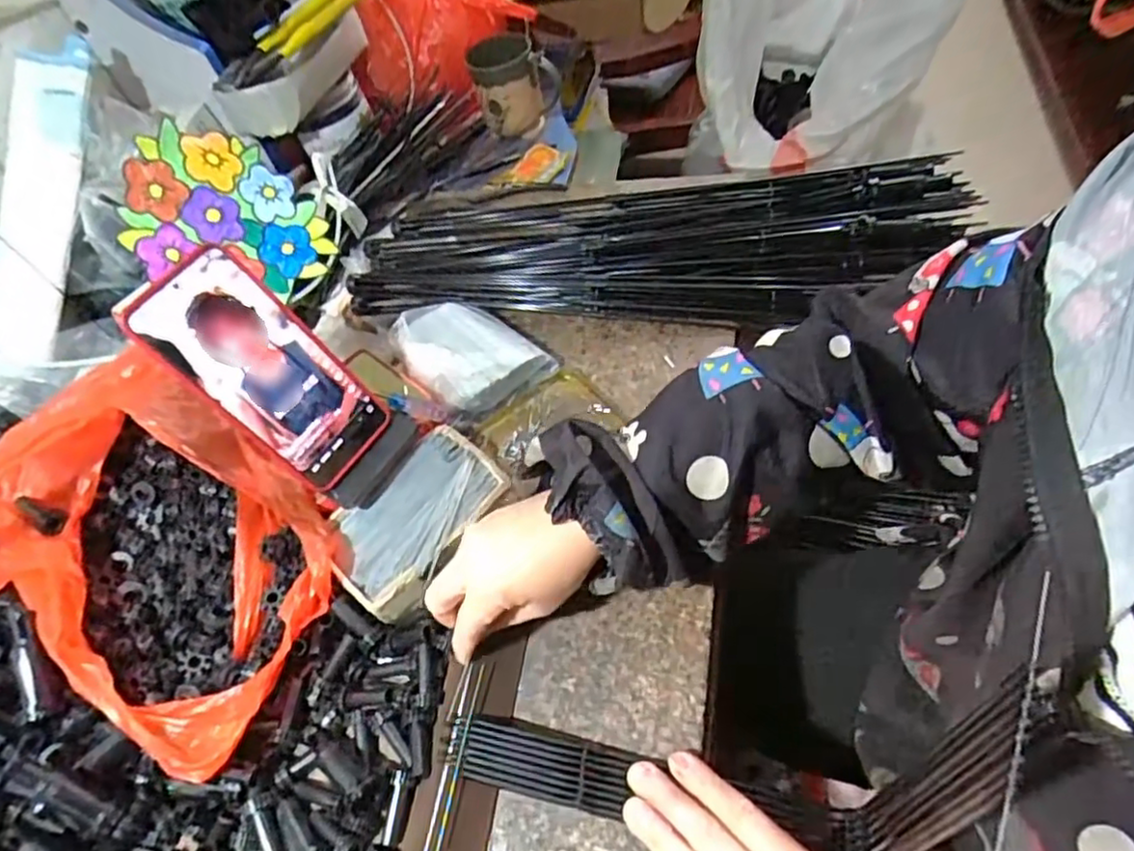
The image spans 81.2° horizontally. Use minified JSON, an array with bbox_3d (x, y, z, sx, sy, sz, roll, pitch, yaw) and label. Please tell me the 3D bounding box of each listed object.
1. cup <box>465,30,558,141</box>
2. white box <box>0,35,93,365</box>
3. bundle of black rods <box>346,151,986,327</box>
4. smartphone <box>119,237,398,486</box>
[{"bbox_3d":[-0.062,-0.420,0.831,0.101,0.097,0.074,-12,54,5],"label":"cup"},{"bbox_3d":[-0.489,-0.210,0.609,0.072,0.028,0.302,5,86,8],"label":"white box"},{"bbox_3d":[0.063,-0.176,0.595,0.534,0.077,0.182,2,55,12],"label":"bundle of black rods"},{"bbox_3d":[-0.192,-0.035,0.430,0.008,0.165,0.080,5,55,51],"label":"smartphone"}]

